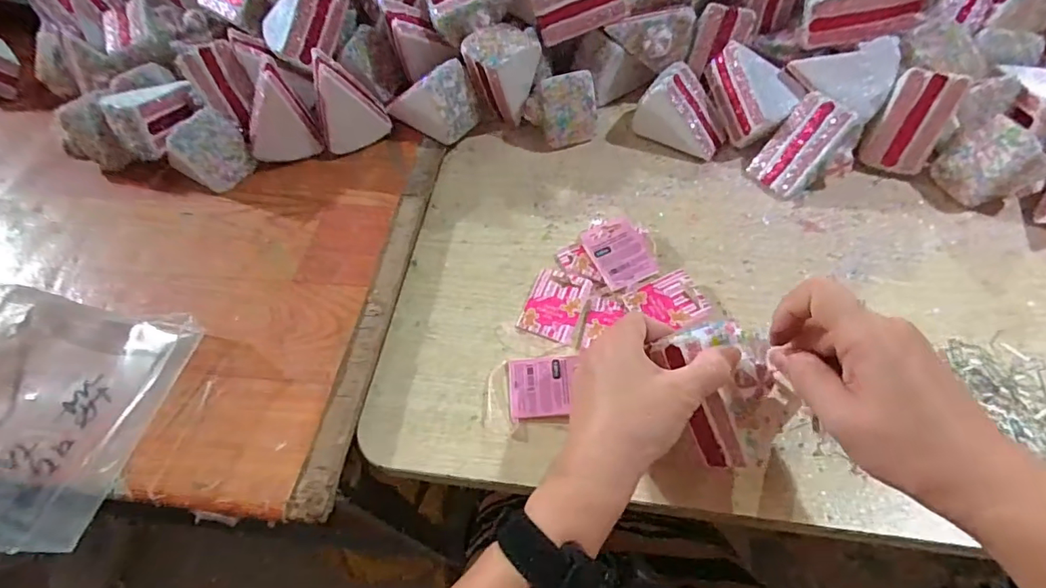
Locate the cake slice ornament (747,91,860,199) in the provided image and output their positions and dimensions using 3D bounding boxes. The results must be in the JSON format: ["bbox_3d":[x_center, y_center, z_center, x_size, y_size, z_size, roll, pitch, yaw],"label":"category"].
[{"bbox_3d":[0.256,-0.136,0.468,0.079,0.059,0.060,-28,60,-13],"label":"cake slice ornament"}]

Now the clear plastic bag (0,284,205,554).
[{"bbox_3d":[-0.371,0.082,0.386,0.214,0.037,0.177,7,59,9],"label":"clear plastic bag"}]

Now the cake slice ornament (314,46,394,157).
[{"bbox_3d":[-0.173,-0.188,0.500,0.067,0.082,0.051,-30,60,-13],"label":"cake slice ornament"}]

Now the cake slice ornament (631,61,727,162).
[{"bbox_3d":[0.158,-0.179,0.509,0.085,0.063,0.055,33,66,23],"label":"cake slice ornament"}]

